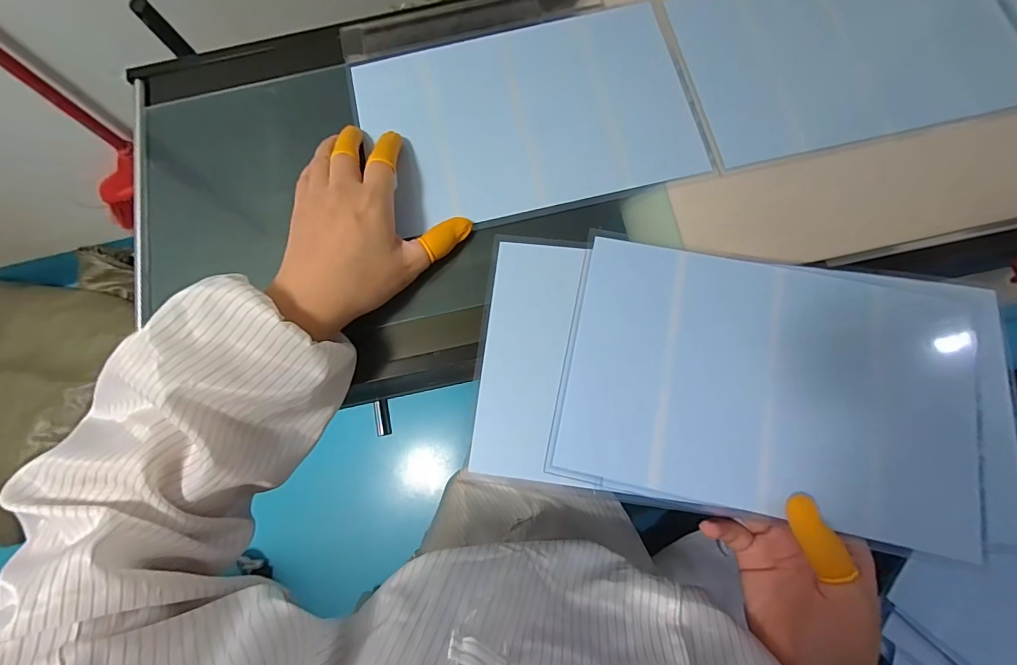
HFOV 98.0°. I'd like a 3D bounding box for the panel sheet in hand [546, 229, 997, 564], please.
[{"bbox_3d":[0.179,0.032,0.300,0.272,0.008,0.175,11,78,5],"label":"panel sheet in hand"}]

